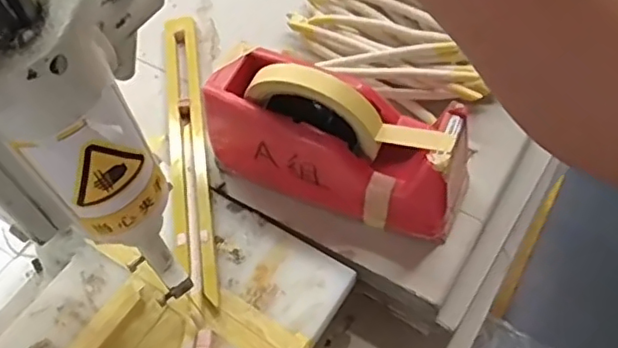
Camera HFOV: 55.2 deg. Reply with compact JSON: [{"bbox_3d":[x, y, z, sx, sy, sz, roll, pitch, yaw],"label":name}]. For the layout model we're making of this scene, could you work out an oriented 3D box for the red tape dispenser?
[{"bbox_3d":[0.020,-0.034,0.445,0.199,0.116,0.074,17,60,14],"label":"red tape dispenser"}]

